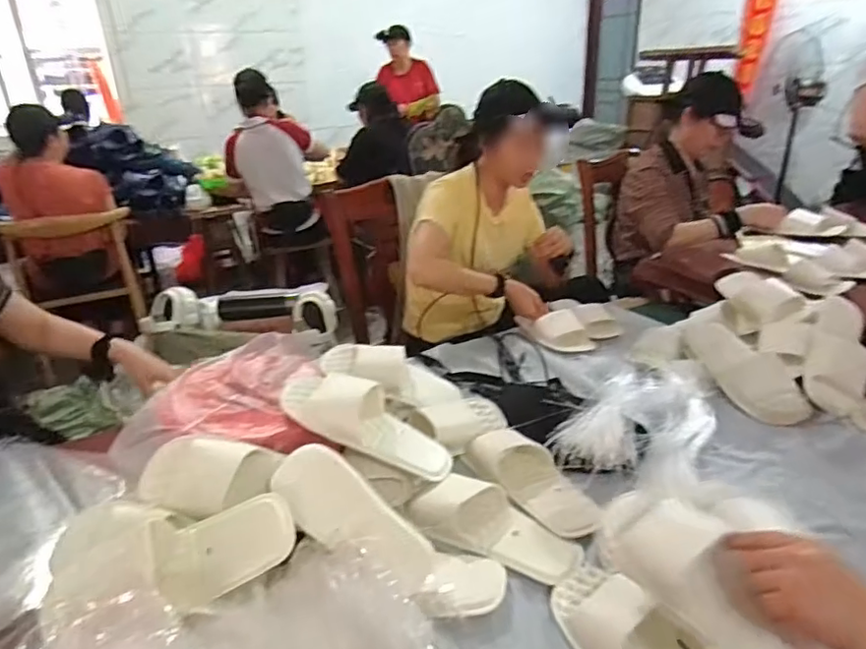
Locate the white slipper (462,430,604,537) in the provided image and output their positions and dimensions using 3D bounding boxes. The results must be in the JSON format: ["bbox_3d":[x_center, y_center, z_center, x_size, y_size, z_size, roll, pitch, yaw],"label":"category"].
[{"bbox_3d":[0.144,0.219,0.826,0.099,0.051,0.219,-15,27,-26],"label":"white slipper"}]

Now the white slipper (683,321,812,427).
[{"bbox_3d":[0.556,0.073,1.022,0.097,0.074,0.258,-8,38,-14],"label":"white slipper"}]

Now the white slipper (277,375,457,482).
[{"bbox_3d":[-0.095,0.137,0.840,0.276,0.071,0.113,28,30,6],"label":"white slipper"}]

